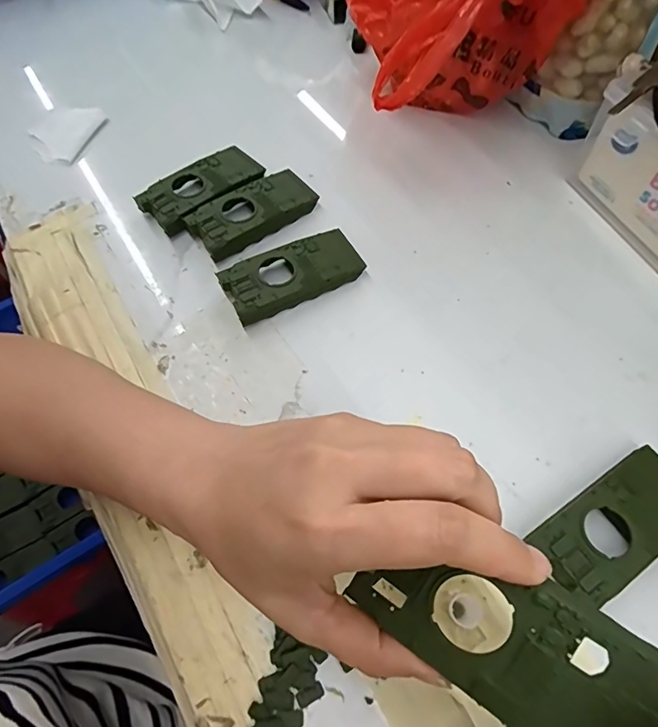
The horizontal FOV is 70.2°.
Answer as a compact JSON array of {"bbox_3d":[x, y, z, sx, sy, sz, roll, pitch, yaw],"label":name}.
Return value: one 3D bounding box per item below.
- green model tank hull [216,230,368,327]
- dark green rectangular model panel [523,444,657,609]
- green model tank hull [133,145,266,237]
[{"bbox_3d":[-0.028,-0.067,0.358,0.103,0.020,0.045,-26,65,-13],"label":"green model tank hull"},{"bbox_3d":[0.165,0.091,0.268,0.104,0.014,0.046,-29,66,-14],"label":"dark green rectangular model panel"},{"bbox_3d":[-0.105,-0.148,0.402,0.105,0.025,0.050,-41,69,-19],"label":"green model tank hull"}]

